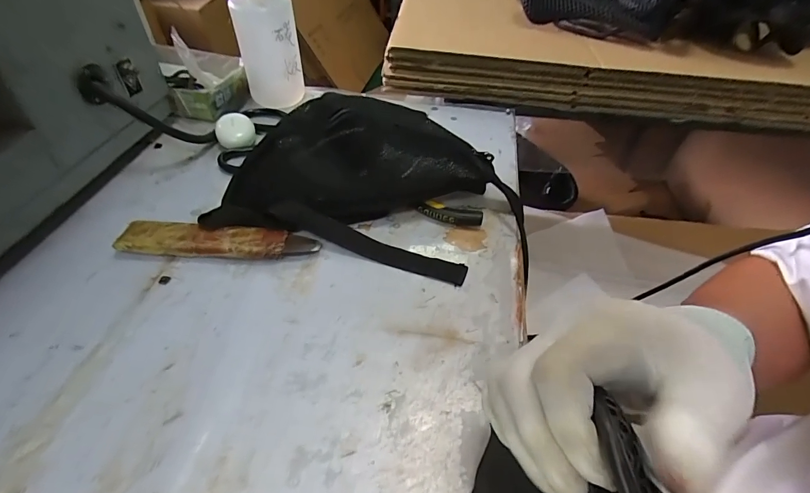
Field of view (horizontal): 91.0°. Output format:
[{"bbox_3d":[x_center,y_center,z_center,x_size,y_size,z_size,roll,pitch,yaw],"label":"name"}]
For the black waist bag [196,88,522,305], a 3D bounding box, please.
[{"bbox_3d":[-0.024,-0.068,0.408,0.321,0.092,0.159,10,47,7],"label":"black waist bag"}]

